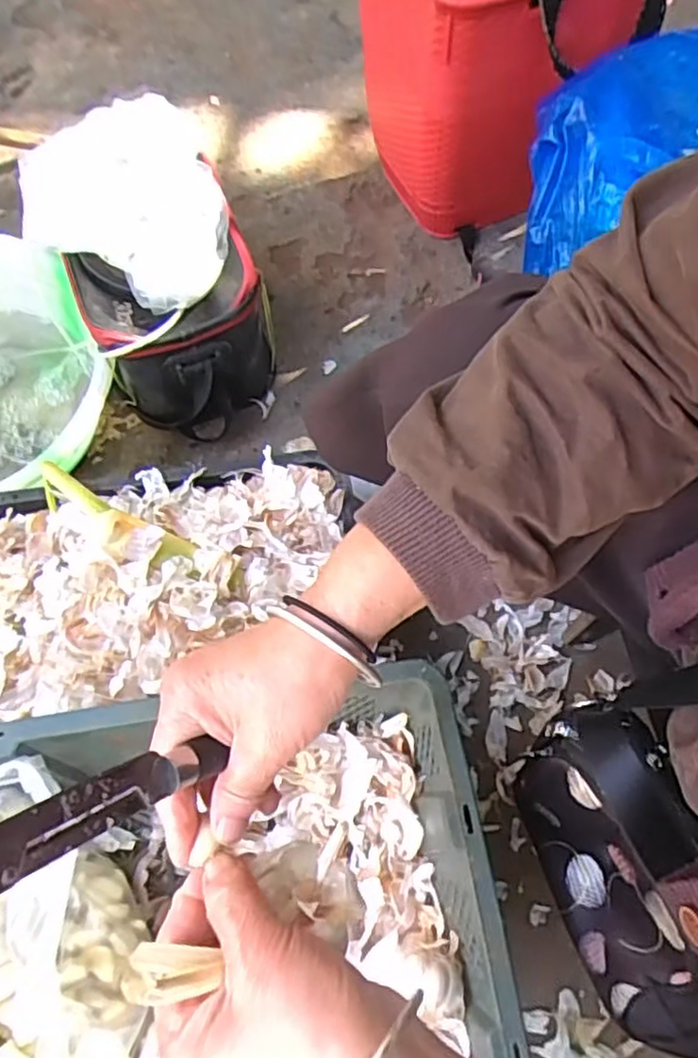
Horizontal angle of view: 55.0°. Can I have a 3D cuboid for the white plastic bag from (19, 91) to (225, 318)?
[{"bbox_3d":[-0.251,-0.366,0.744,0.210,0.093,0.250,-17,69,-7],"label":"white plastic bag"}]

